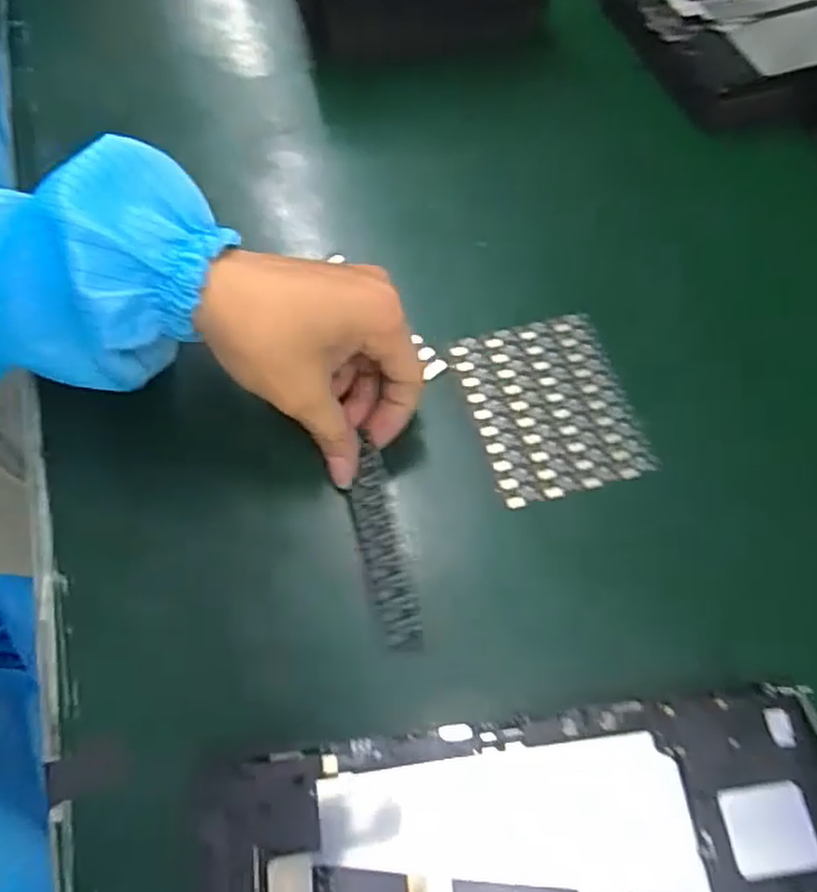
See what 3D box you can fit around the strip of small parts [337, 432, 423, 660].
[{"bbox_3d":[-0.013,0.045,0.331,0.021,0.004,0.100,-24,65,16],"label":"strip of small parts"}]

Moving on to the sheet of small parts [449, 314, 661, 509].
[{"bbox_3d":[0.074,-0.022,0.373,0.081,0.004,0.096,-13,64,-9],"label":"sheet of small parts"}]

